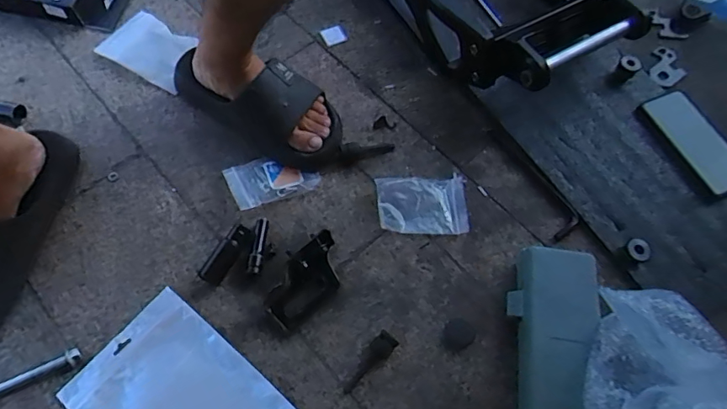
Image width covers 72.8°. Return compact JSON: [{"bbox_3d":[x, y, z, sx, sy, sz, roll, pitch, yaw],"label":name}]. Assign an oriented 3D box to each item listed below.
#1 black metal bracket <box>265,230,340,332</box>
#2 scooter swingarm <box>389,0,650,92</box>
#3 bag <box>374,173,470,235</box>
[{"bbox_3d":[-0.069,0.091,0.593,0.112,0.024,0.065,-41,74,-19],"label":"black metal bracket"},{"bbox_3d":[0.186,-0.352,0.771,0.274,0.132,0.432,-31,69,-14],"label":"scooter swingarm"},{"bbox_3d":[0.077,0.000,0.654,0.117,0.013,0.085,-1,65,-4],"label":"bag"}]

